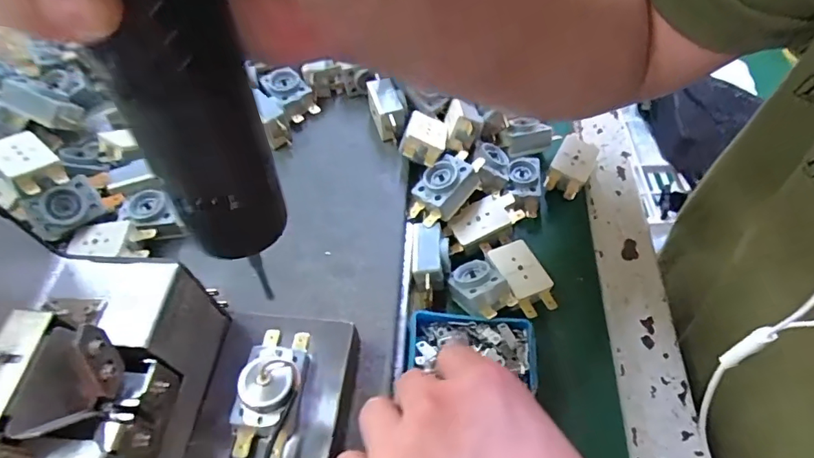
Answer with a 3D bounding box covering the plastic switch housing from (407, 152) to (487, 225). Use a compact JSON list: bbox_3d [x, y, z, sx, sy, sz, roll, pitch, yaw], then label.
[{"bbox_3d":[0.027,-0.029,0.327,0.029,0.022,0.055,38,65,25],"label":"plastic switch housing"}]

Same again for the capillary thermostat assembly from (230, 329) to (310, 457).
[{"bbox_3d":[-0.063,0.073,0.230,0.029,0.020,0.059,4,56,6],"label":"capillary thermostat assembly"}]

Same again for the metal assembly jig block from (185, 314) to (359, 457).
[{"bbox_3d":[-0.062,0.085,0.245,0.068,0.026,0.079,4,56,6],"label":"metal assembly jig block"}]

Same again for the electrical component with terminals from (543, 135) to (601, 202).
[{"bbox_3d":[0.120,-0.046,0.357,0.027,0.019,0.044,25,60,19],"label":"electrical component with terminals"}]

